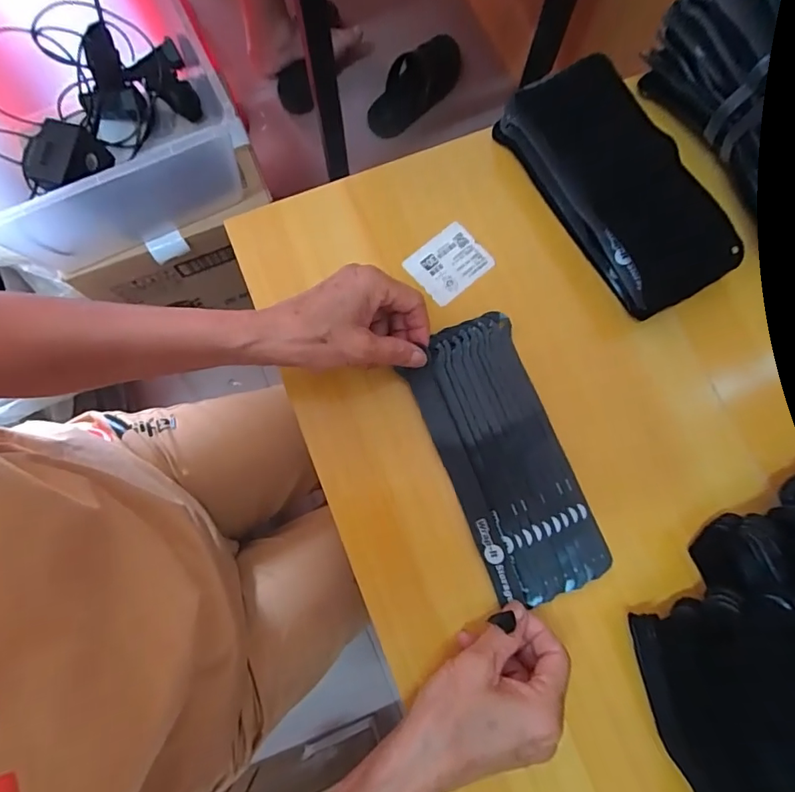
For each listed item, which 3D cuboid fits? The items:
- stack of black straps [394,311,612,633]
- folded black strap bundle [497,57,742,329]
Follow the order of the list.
[{"bbox_3d":[0.076,0.043,0.359,0.084,0.020,0.197,-20,77,-4],"label":"stack of black straps"},{"bbox_3d":[0.166,-0.161,0.378,0.090,0.033,0.195,-29,79,-6],"label":"folded black strap bundle"}]

